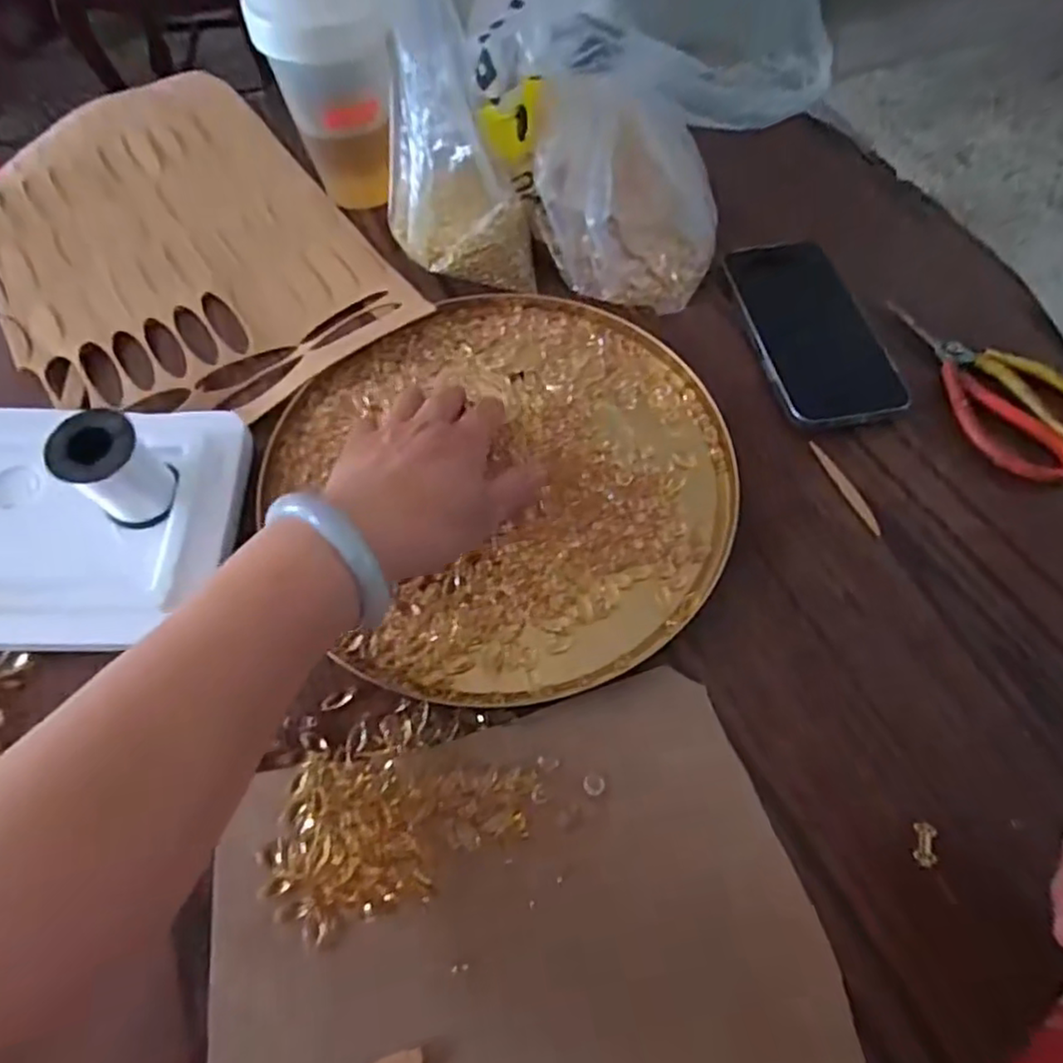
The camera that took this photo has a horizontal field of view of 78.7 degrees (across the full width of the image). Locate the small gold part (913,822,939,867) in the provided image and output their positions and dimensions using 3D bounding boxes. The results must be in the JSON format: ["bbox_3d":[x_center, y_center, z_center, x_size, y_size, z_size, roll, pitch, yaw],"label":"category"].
[{"bbox_3d":[0.186,0.148,0.307,0.010,0.009,0.019,12,65,6],"label":"small gold part"}]

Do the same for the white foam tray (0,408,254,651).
[{"bbox_3d":[-0.298,-0.006,0.372,0.255,0.040,0.152,-1,65,1],"label":"white foam tray"}]

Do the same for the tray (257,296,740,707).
[{"bbox_3d":[-0.011,-0.038,0.396,0.259,0.012,0.267,0,65,1],"label":"tray"}]

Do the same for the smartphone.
[{"bbox_3d":[0.185,-0.137,0.436,0.076,0.015,0.153,-12,65,-4],"label":"smartphone"}]

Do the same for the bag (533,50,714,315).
[{"bbox_3d":[0.063,-0.228,0.430,0.132,0.108,0.091,5,64,3],"label":"bag"}]

